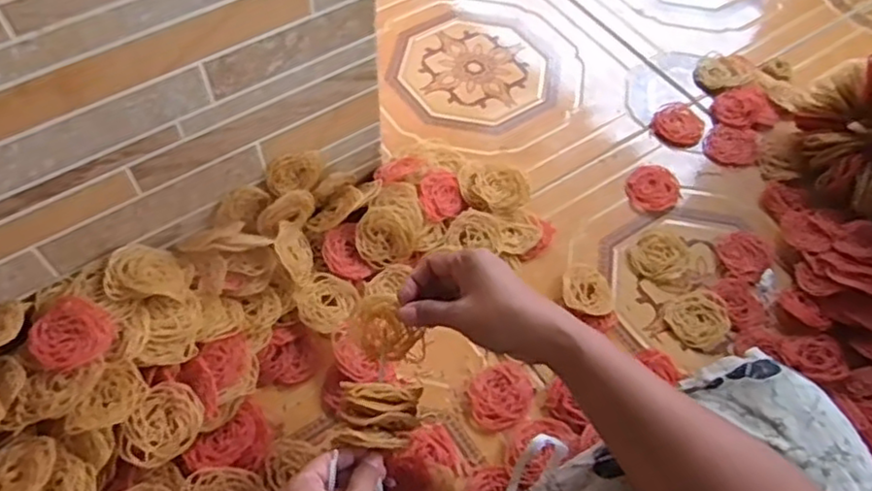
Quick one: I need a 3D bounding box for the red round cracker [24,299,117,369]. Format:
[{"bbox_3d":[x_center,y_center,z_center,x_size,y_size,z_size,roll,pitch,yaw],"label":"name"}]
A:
[{"bbox_3d":[-0.291,0.068,0.537,0.061,0.016,0.060,1,57,-2],"label":"red round cracker"}]

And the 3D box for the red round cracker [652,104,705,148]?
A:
[{"bbox_3d":[0.296,-0.148,0.818,0.059,0.012,0.078,25,60,15],"label":"red round cracker"}]

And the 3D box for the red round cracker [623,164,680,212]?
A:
[{"bbox_3d":[0.247,-0.066,0.767,0.057,0.008,0.066,15,57,9],"label":"red round cracker"}]

